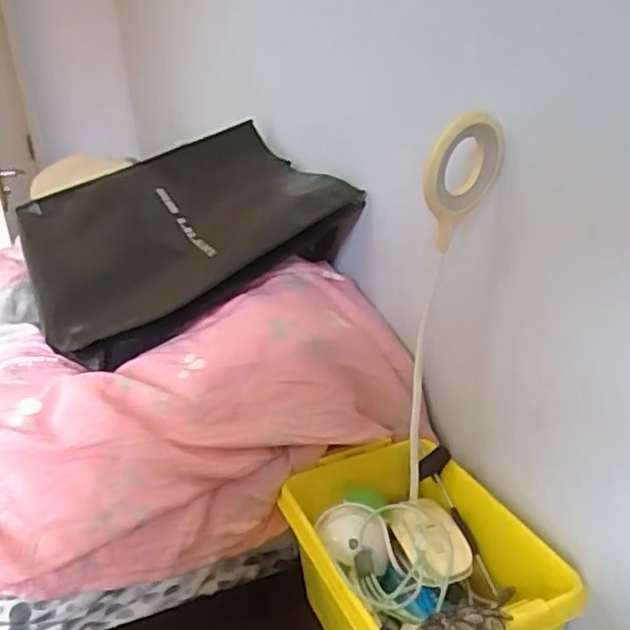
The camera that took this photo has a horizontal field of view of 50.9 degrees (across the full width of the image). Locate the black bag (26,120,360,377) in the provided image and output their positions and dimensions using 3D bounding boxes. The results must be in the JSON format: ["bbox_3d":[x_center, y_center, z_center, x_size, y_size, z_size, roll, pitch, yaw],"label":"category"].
[{"bbox_3d":[-0.198,-0.125,0.971,0.415,0.182,0.373,-16,25,-25],"label":"black bag"}]

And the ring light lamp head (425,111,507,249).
[{"bbox_3d":[0.134,-0.125,0.594,0.084,0.115,0.019,-36,46,-14],"label":"ring light lamp head"}]

